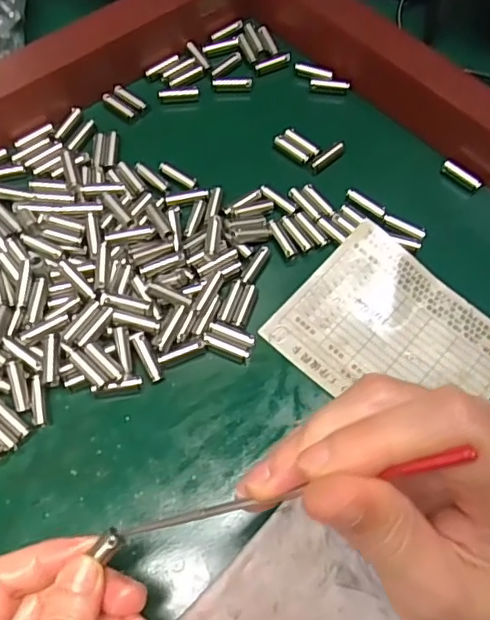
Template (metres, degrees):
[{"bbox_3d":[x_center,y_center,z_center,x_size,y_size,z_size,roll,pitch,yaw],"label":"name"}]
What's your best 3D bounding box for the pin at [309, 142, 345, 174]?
[{"bbox_3d":[0.050,-0.091,0.350,0.025,0.004,0.008,-38,73,-17],"label":"pin"}]

